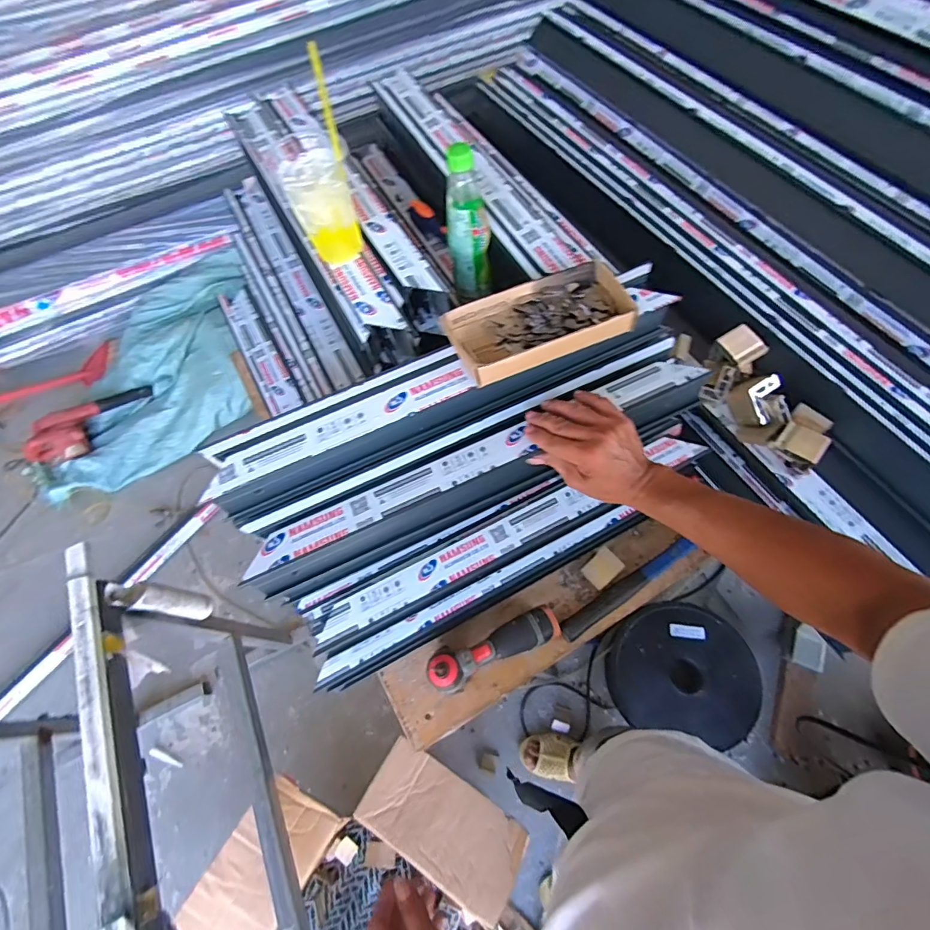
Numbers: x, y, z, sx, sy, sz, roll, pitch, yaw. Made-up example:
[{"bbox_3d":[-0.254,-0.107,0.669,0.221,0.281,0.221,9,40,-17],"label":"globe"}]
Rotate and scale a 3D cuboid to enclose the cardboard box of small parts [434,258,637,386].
[{"bbox_3d":[0.081,-0.167,0.539,0.199,0.034,0.107,-23,64,-5],"label":"cardboard box of small parts"}]

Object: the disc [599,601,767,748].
[{"bbox_3d":[0.557,0.540,1.232,0.358,0.150,0.318,10,66,10],"label":"disc"}]

